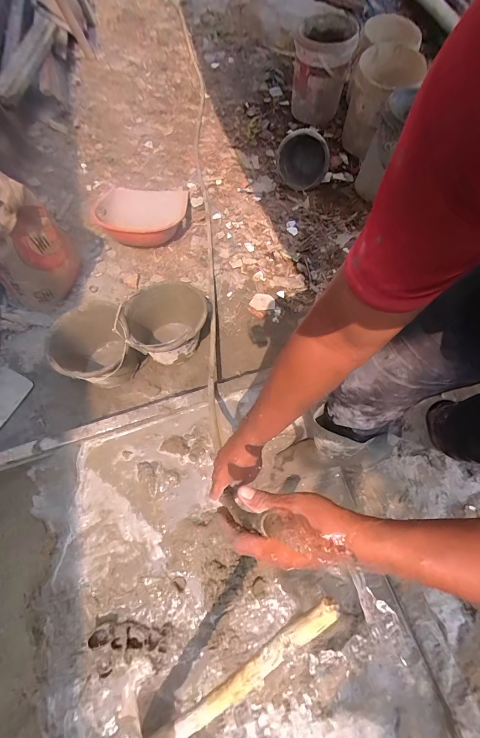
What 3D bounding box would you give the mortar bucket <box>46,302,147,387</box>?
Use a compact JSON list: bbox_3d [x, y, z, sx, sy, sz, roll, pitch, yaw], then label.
[{"bbox_3d":[-0.502,-0.051,1.172,0.260,0.214,0.277,0,65,-1],"label":"mortar bucket"}]

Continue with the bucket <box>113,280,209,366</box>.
[{"bbox_3d":[-0.264,-0.153,1.217,0.258,0.223,0.315,38,70,15],"label":"bucket"}]

